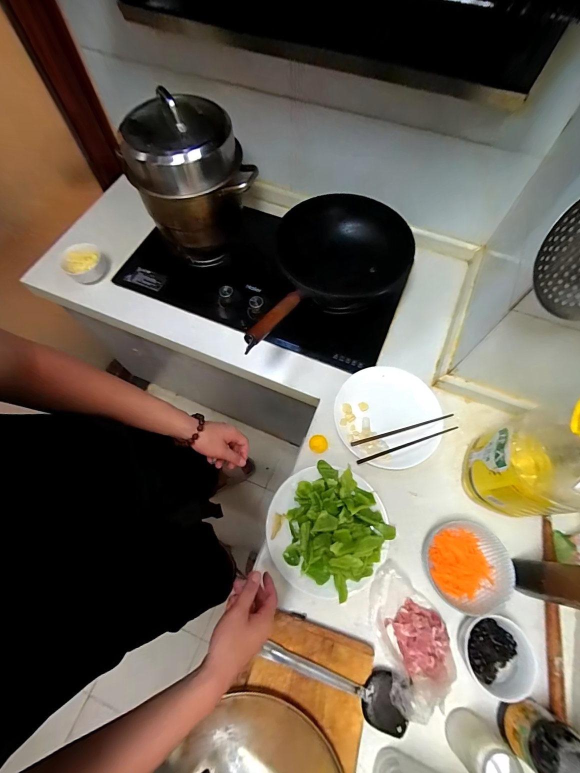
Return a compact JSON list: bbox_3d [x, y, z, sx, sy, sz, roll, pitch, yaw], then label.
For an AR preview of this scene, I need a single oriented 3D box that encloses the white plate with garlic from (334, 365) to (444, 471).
[{"bbox_3d":[0.229,0.065,0.766,0.231,0.026,0.247,0,66,0],"label":"white plate with garlic"}]

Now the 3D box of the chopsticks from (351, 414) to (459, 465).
[{"bbox_3d":[0.262,0.115,0.733,0.246,0.009,0.049,-14,67,-7],"label":"chopsticks"}]

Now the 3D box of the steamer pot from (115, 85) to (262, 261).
[{"bbox_3d":[-0.246,-0.526,0.855,0.296,0.298,0.250,-12,67,-6],"label":"steamer pot"}]

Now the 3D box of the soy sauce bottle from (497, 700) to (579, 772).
[{"bbox_3d":[0.381,0.511,0.444,0.079,0.202,0.080,0,66,0],"label":"soy sauce bottle"}]

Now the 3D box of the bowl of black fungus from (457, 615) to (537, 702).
[{"bbox_3d":[0.354,0.457,0.562,0.106,0.047,0.111,0,66,0],"label":"bowl of black fungus"}]

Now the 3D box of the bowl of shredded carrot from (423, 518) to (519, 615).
[{"bbox_3d":[0.336,0.331,0.615,0.140,0.060,0.140,0,66,0],"label":"bowl of shredded carrot"}]

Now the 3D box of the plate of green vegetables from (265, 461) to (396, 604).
[{"bbox_3d":[0.075,0.275,0.647,0.232,0.054,0.237,0,66,0],"label":"plate of green vegetables"}]

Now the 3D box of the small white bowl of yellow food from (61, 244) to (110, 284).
[{"bbox_3d":[-0.602,-0.355,0.960,0.111,0.060,0.131,-24,69,-10],"label":"small white bowl of yellow food"}]

